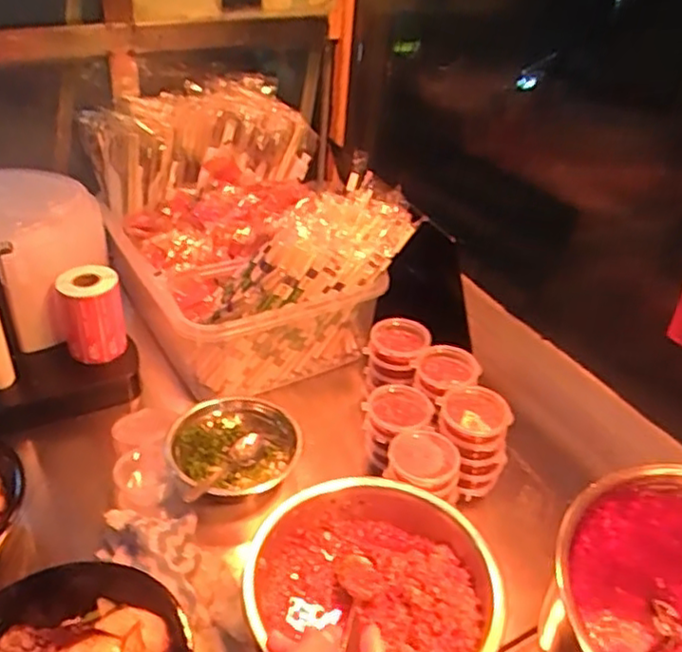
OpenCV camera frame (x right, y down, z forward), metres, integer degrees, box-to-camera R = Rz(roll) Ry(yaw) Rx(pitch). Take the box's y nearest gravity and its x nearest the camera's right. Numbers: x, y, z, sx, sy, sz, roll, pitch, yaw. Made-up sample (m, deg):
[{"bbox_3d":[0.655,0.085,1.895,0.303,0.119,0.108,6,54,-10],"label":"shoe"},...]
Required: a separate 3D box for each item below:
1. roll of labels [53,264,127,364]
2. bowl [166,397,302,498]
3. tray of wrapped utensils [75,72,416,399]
[{"bbox_3d":[-0.283,-0.011,0.760,0.067,0.100,0.059,-10,38,-17],"label":"roll of labels"},{"bbox_3d":[-0.107,0.124,0.681,0.128,0.048,0.121,2,36,-1],"label":"bowl"},{"bbox_3d":[-0.132,-0.133,0.864,0.291,0.227,0.390,-19,41,-27],"label":"tray of wrapped utensils"}]

